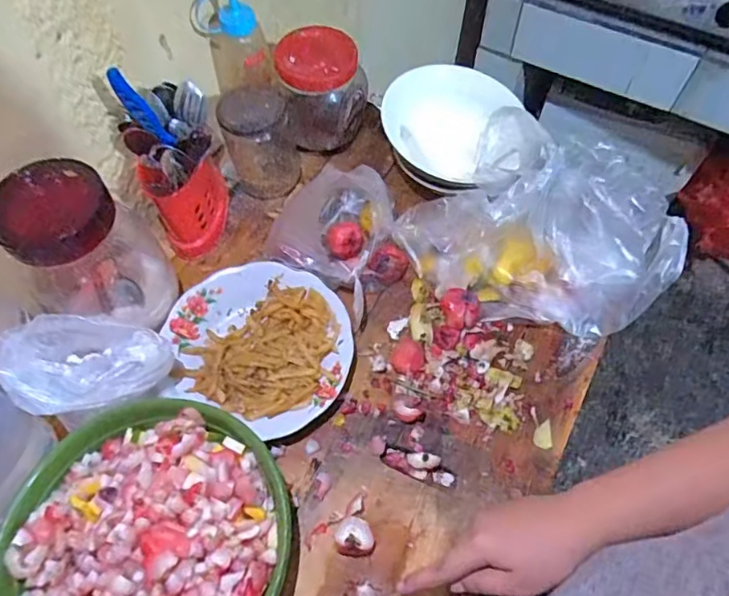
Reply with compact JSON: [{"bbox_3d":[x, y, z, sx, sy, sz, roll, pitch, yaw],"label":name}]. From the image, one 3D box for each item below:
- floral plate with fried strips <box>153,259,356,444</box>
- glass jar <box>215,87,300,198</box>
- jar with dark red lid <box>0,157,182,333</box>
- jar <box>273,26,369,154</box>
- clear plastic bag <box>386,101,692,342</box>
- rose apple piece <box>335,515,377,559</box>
[{"bbox_3d":[-0.116,0.047,0.599,0.206,0.033,0.183,21,62,13],"label":"floral plate with fried strips"},{"bbox_3d":[-0.138,-0.206,0.704,0.090,0.129,0.086,0,60,1],"label":"glass jar"},{"bbox_3d":[-0.294,-0.053,0.565,0.127,0.183,0.129,0,60,1],"label":"jar with dark red lid"},{"bbox_3d":[-0.055,-0.279,0.719,0.112,0.115,0.104,0,60,1],"label":"jar"},{"bbox_3d":[0.193,-0.079,0.583,0.290,0.162,0.153,12,61,8],"label":"clear plastic bag"},{"bbox_3d":[-0.009,0.222,0.496,0.035,0.018,0.034,0,60,1],"label":"rose apple piece"}]

